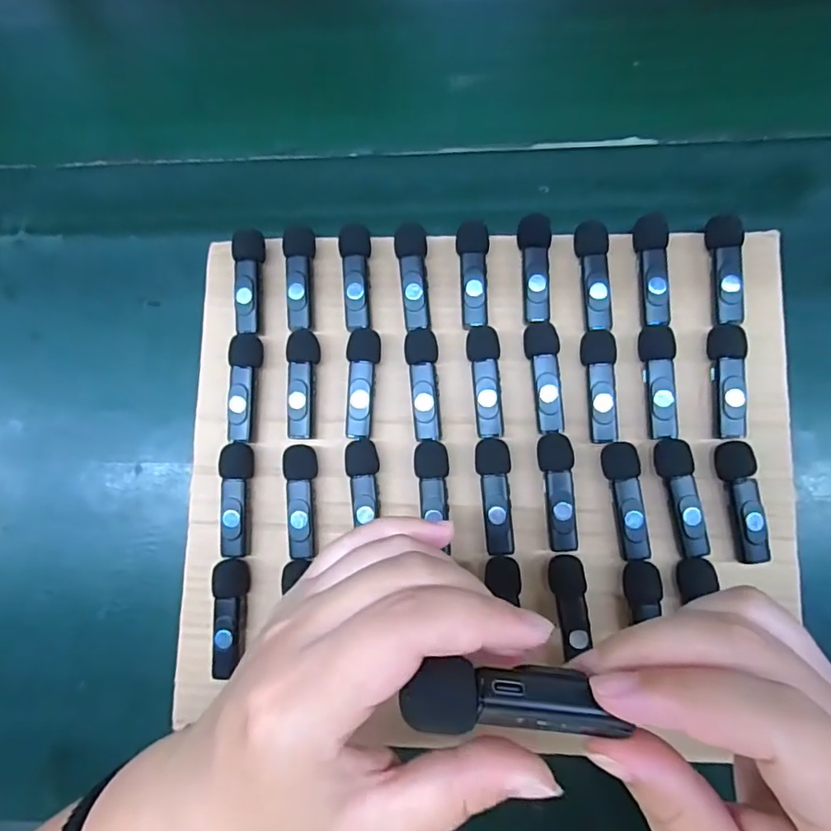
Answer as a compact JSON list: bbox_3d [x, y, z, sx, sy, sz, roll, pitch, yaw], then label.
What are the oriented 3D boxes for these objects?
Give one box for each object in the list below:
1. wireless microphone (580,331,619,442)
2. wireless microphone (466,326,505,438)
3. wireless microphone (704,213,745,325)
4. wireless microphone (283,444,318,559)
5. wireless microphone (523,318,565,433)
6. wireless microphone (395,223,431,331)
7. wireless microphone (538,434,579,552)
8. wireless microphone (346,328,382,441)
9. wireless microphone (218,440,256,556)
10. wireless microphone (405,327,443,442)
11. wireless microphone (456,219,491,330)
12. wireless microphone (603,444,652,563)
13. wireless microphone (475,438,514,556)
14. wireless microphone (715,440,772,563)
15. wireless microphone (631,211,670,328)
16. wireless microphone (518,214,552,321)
[{"bbox_3d":[0.106,-0.017,0.309,0.019,0.012,0.065,1,83,4],"label":"wireless microphone"},{"bbox_3d":[0.041,-0.020,0.315,0.018,0.018,0.065,-4,83,3],"label":"wireless microphone"},{"bbox_3d":[0.182,-0.085,0.314,0.017,0.015,0.064,-3,83,4],"label":"wireless microphone"},{"bbox_3d":[-0.066,0.049,0.313,0.017,0.017,0.063,-1,83,4],"label":"wireless microphone"},{"bbox_3d":[0.076,-0.022,0.314,0.019,0.015,0.064,-4,83,3],"label":"wireless microphone"},{"bbox_3d":[-0.001,-0.083,0.325,0.018,0.013,0.063,-4,83,3],"label":"wireless microphone"},{"bbox_3d":[0.082,0.044,0.305,0.020,0.014,0.065,-4,83,3],"label":"wireless microphone"},{"bbox_3d":[-0.032,-0.019,0.320,0.018,0.017,0.065,5,83,5],"label":"wireless microphone"},{"bbox_3d":[-0.106,0.049,0.318,0.017,0.018,0.065,2,83,4],"label":"wireless microphone"},{"bbox_3d":[0.005,-0.018,0.317,0.018,0.016,0.066,-4,83,3],"label":"wireless microphone"},{"bbox_3d":[0.034,-0.084,0.325,0.019,0.015,0.064,1,83,4],"label":"wireless microphone"},{"bbox_3d":[0.118,0.048,0.301,0.019,0.015,0.064,-7,83,3],"label":"wireless microphone"},{"bbox_3d":[0.045,0.046,0.307,0.019,0.015,0.064,-2,83,4],"label":"wireless microphone"},{"bbox_3d":[0.180,0.048,0.299,0.017,0.018,0.066,-8,83,3],"label":"wireless microphone"},{"bbox_3d":[0.140,-0.085,0.316,0.017,0.016,0.063,-4,83,3],"label":"wireless microphone"},{"bbox_3d":[0.071,-0.087,0.322,0.019,0.014,0.064,1,83,4],"label":"wireless microphone"}]

